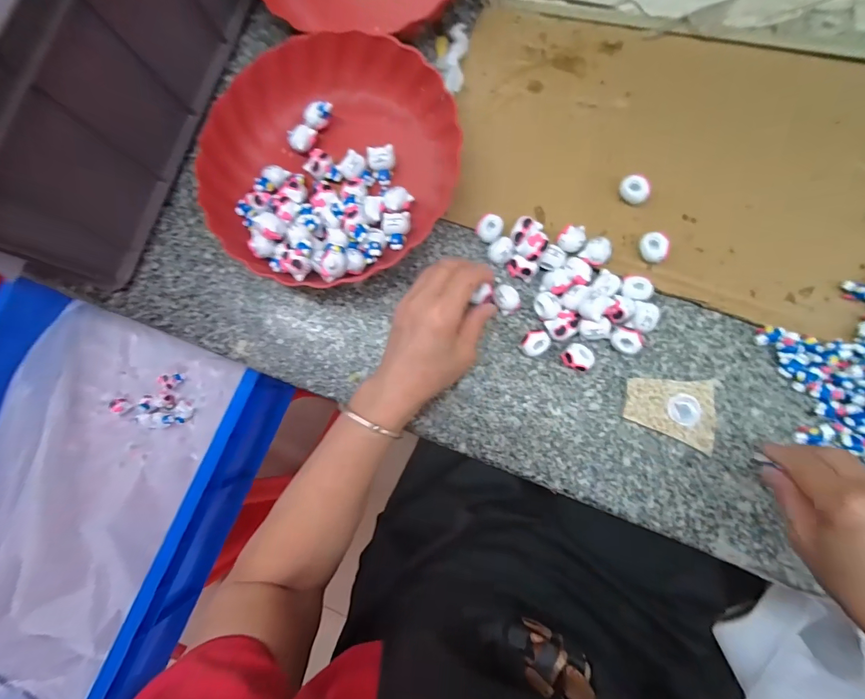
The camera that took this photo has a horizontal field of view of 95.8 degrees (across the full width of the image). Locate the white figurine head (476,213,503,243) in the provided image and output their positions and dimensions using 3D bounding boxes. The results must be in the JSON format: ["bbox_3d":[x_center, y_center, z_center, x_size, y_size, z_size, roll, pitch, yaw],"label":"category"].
[{"bbox_3d":[0.054,-0.111,0.369,0.023,0.024,0.023,-1,83,6],"label":"white figurine head"}]

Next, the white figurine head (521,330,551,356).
[{"bbox_3d":[0.092,-0.005,0.350,0.025,0.019,0.021,-28,81,2],"label":"white figurine head"}]

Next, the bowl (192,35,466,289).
[{"bbox_3d":[-0.099,-0.178,0.376,0.227,0.049,0.233,-1,83,6],"label":"bowl"}]

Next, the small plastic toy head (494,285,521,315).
[{"bbox_3d":[0.068,-0.045,0.359,0.022,0.018,0.026,-34,81,1],"label":"small plastic toy head"}]

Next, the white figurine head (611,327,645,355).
[{"bbox_3d":[0.168,-0.007,0.343,0.025,0.020,0.021,22,86,8],"label":"white figurine head"}]

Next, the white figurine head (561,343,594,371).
[{"bbox_3d":[0.127,0.007,0.344,0.027,0.020,0.023,5,84,7],"label":"white figurine head"}]

